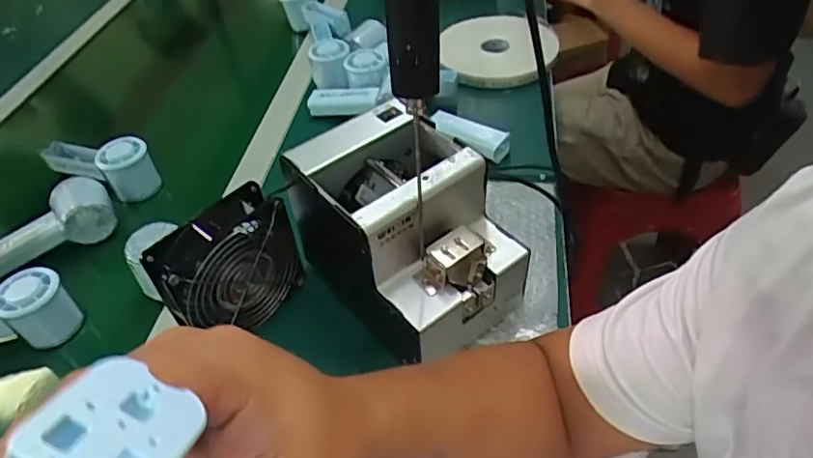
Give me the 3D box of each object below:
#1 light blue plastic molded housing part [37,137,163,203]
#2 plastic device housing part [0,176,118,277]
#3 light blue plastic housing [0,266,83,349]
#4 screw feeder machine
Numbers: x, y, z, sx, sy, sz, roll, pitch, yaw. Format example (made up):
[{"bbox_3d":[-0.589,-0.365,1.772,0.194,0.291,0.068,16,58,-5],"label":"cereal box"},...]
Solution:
[{"bbox_3d":[-0.378,-0.083,0.709,0.162,0.058,0.052,17,50,23],"label":"light blue plastic molded housing part"},{"bbox_3d":[-0.410,0.003,0.640,0.161,0.054,0.063,-27,48,-19],"label":"plastic device housing part"},{"bbox_3d":[-0.393,0.081,0.537,0.157,0.065,0.049,-11,45,-4],"label":"light blue plastic housing"},{"bbox_3d":[-0.002,0.002,0.501,0.123,0.144,0.177,-31,50,-23],"label":"screw feeder machine"}]

